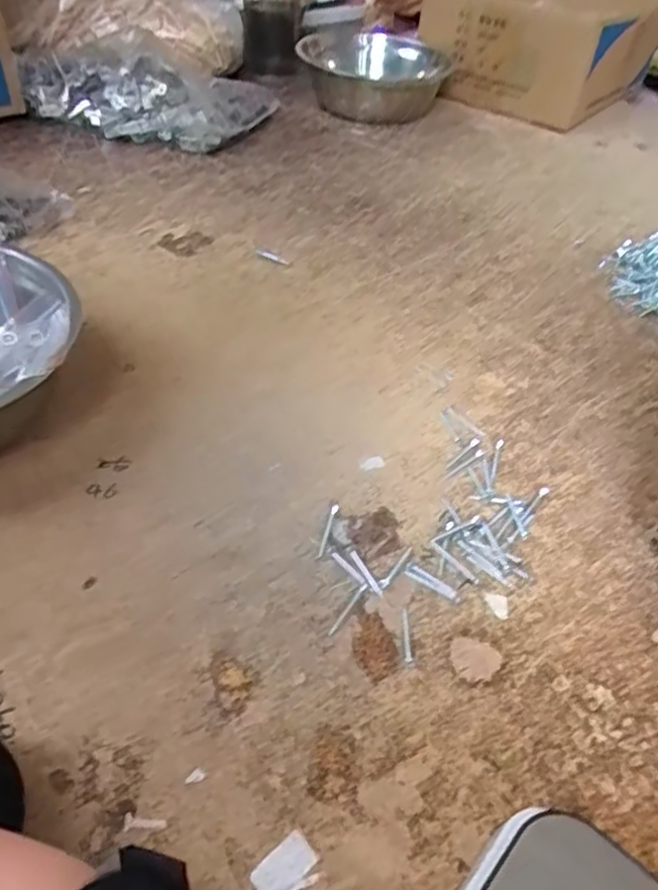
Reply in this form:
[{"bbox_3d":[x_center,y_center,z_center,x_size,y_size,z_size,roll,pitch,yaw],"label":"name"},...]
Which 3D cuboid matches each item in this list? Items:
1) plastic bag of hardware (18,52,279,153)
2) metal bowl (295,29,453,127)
[{"bbox_3d":[-0.215,-0.414,0.767,0.260,0.069,0.131,12,45,6],"label":"plastic bag of hardware"},{"bbox_3d":[0.057,-0.502,0.885,0.202,0.075,0.197,7,45,1],"label":"metal bowl"}]

